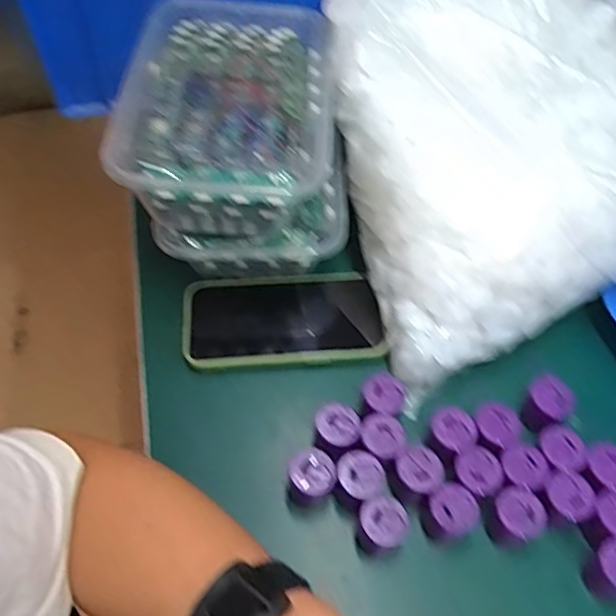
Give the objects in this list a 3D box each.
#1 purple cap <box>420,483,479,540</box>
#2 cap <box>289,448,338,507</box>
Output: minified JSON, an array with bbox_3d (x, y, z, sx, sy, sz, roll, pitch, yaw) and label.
[{"bbox_3d":[0.088,0.129,0.377,0.027,0.037,0.027,0,56,0],"label":"purple cap"},{"bbox_3d":[0.003,0.109,0.384,0.029,0.037,0.028,0,56,0],"label":"cap"}]

